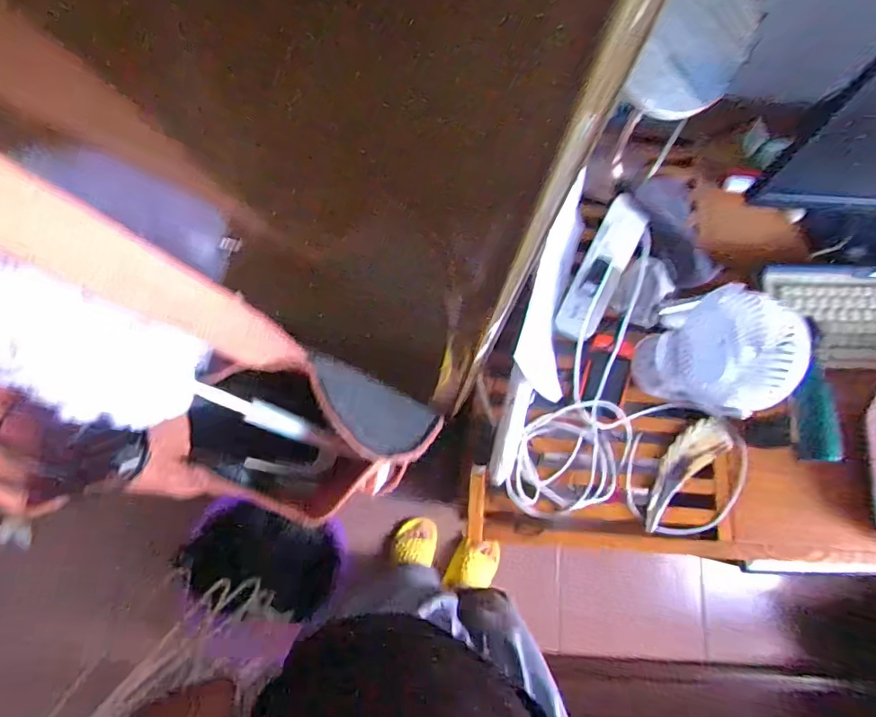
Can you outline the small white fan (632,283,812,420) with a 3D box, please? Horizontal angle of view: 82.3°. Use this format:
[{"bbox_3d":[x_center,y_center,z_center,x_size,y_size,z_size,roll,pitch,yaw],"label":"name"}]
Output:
[{"bbox_3d":[0.373,-0.009,0.667,0.138,0.189,0.137,0,76,0],"label":"small white fan"}]

